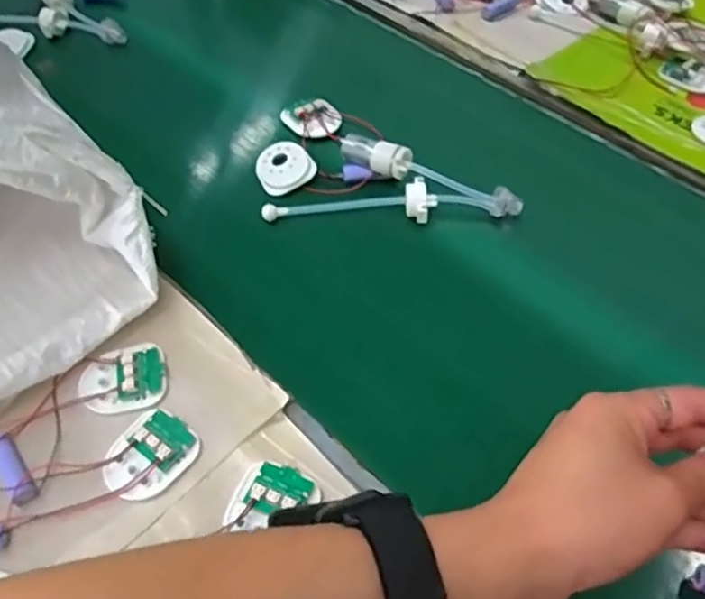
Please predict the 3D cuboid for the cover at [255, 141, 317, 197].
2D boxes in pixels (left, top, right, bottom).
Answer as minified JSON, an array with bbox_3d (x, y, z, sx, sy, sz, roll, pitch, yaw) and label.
[{"bbox_3d":[-0.061,-0.118,0.605,0.050,0.007,0.050,-4,68,9],"label":"cover"}]

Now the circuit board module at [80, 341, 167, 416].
[{"bbox_3d":[-0.154,0.051,0.460,0.055,0.010,0.053,-15,54,-11],"label":"circuit board module"}]

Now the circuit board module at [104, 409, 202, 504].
[{"bbox_3d":[-0.126,0.095,0.424,0.046,0.009,0.054,33,59,23],"label":"circuit board module"}]

